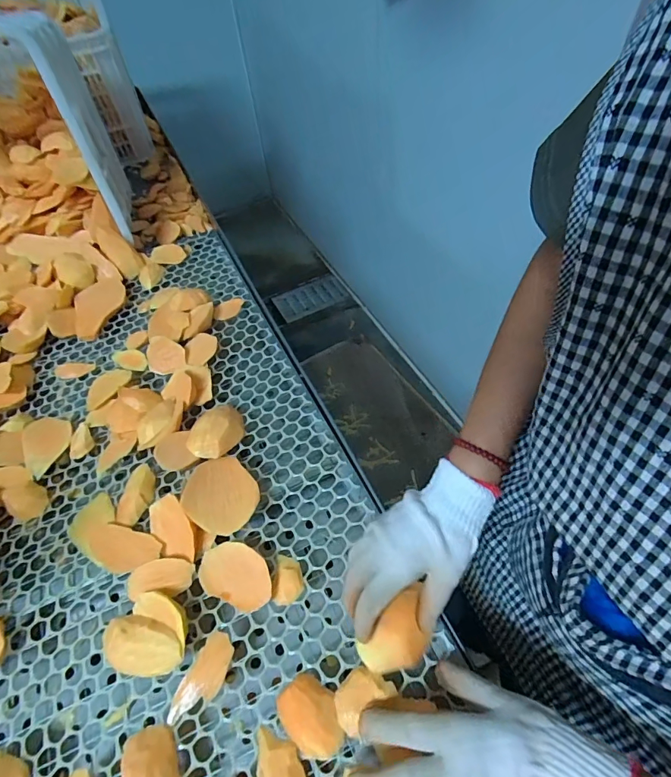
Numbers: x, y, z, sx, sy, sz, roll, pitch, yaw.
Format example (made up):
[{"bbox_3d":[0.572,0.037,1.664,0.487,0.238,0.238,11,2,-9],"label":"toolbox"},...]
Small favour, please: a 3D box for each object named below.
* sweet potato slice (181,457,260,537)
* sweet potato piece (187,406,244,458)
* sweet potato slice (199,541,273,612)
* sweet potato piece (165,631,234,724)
[{"bbox_3d":[-0.129,0.117,0.485,0.079,0.013,0.105,-8,37,-15],"label":"sweet potato slice"},{"bbox_3d":[-0.151,0.055,0.552,0.055,0.031,0.081,16,57,17],"label":"sweet potato piece"},{"bbox_3d":[-0.100,0.192,0.442,0.080,0.024,0.052,18,57,17],"label":"sweet potato slice"},{"bbox_3d":[-0.122,0.270,0.398,0.033,0.011,0.077,20,58,19],"label":"sweet potato piece"}]

